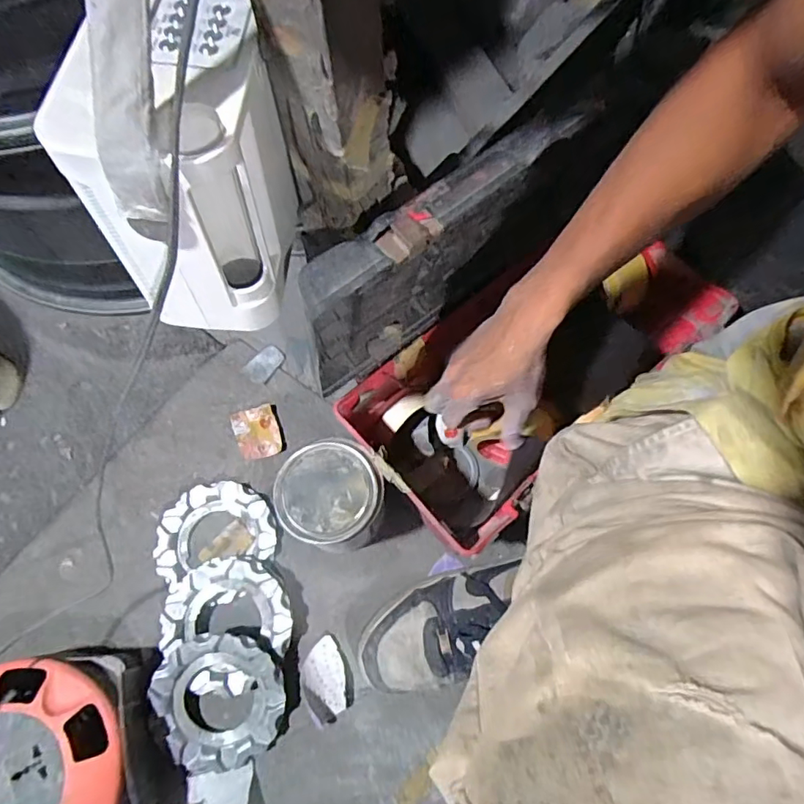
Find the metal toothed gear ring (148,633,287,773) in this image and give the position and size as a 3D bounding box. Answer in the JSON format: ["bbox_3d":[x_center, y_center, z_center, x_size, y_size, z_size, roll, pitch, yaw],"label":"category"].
[{"bbox_3d":[-0.187,0.308,0.549,0.124,0.043,0.126,1,69,-1],"label":"metal toothed gear ring"}]

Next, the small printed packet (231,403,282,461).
[{"bbox_3d":[-0.184,0.037,0.669,0.053,0.011,0.069,-19,71,-9],"label":"small printed packet"}]

